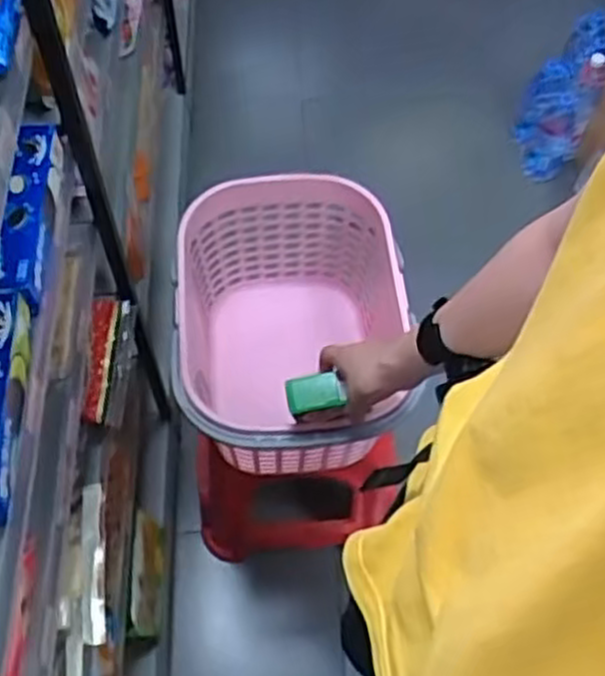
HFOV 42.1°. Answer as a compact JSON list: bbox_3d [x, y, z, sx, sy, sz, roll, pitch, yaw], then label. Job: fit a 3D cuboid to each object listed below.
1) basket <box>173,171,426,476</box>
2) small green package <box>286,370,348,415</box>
[{"bbox_3d":[-0.012,0.015,1.161,0.323,0.290,0.422,-3,60,-4],"label":"basket"},{"bbox_3d":[0.014,0.063,0.904,0.064,0.017,0.039,-10,60,-8],"label":"small green package"}]

